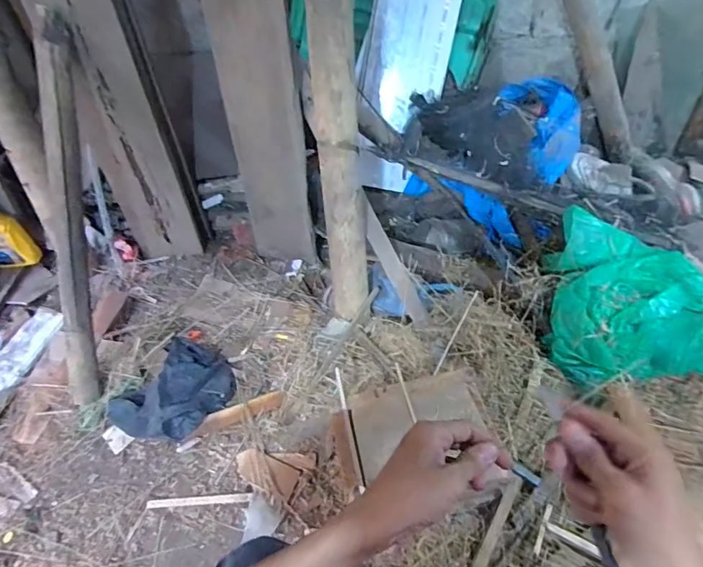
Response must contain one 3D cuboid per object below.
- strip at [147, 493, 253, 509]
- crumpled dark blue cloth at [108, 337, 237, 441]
[{"bbox_3d":[-0.288,0.413,0.878,0.195,0.008,0.017,-5,48,0],"label":"strip"},{"bbox_3d":[-0.377,0.230,0.993,0.218,0.058,0.236,24,54,24],"label":"crumpled dark blue cloth"}]

